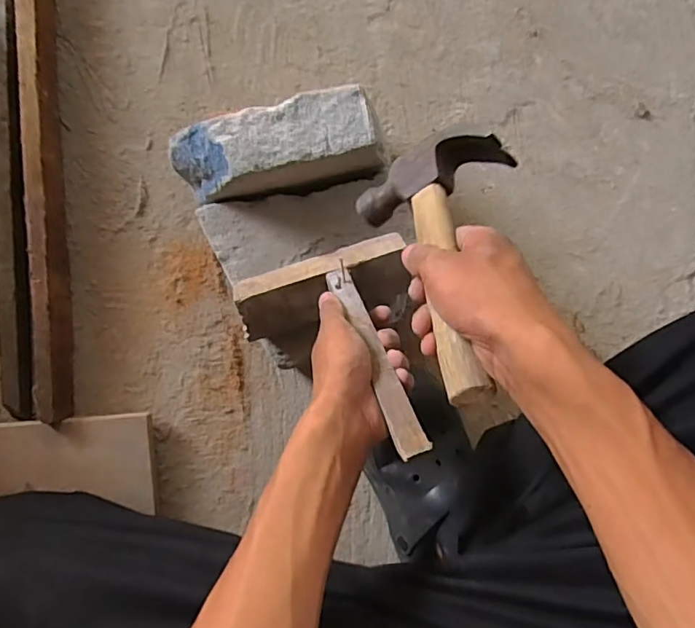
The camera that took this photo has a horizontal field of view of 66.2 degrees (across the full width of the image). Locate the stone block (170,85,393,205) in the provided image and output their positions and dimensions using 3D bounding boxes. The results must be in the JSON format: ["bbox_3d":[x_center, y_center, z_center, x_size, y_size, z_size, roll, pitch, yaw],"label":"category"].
[{"bbox_3d":[-0.072,-0.157,0.515,0.200,0.067,0.078,-11,94,-2],"label":"stone block"}]

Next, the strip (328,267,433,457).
[{"bbox_3d":[0.018,0.027,0.422,0.022,0.008,0.194,-22,47,-1],"label":"strip"}]

